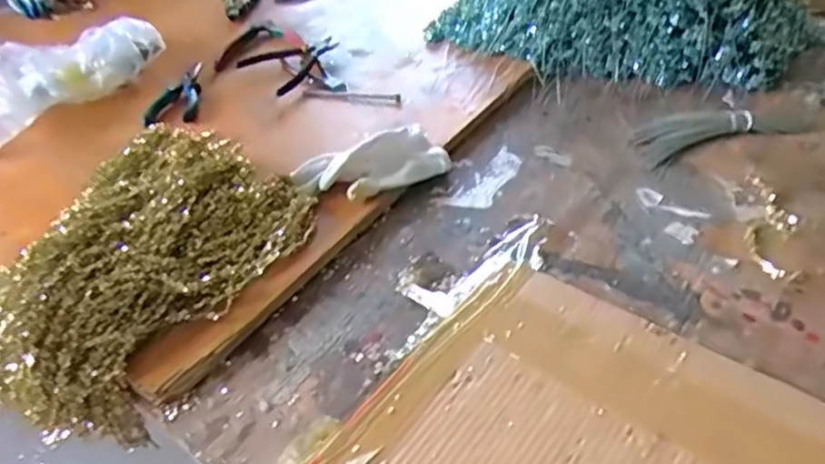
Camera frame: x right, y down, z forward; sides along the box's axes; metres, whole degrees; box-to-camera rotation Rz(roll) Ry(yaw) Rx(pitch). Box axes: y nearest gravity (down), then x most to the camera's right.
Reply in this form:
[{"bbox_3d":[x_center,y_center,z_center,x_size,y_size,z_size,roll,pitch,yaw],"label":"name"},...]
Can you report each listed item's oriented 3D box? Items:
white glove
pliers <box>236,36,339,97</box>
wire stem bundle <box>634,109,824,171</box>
[{"bbox_3d":[-0.043,-0.067,0.674,0.162,0.050,0.073,-26,45,-16],"label":"white glove"},{"bbox_3d":[-0.189,-0.248,0.899,0.116,0.025,0.150,16,49,25],"label":"pliers"},{"bbox_3d":[0.344,-0.115,0.677,0.195,0.026,0.065,-13,43,-3],"label":"wire stem bundle"}]

